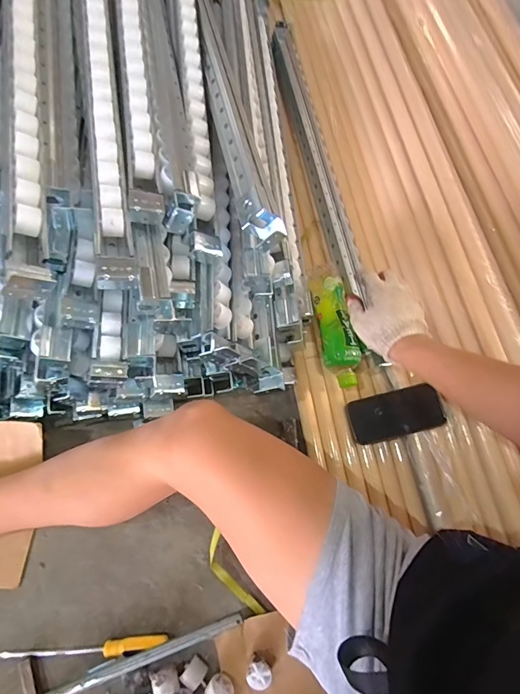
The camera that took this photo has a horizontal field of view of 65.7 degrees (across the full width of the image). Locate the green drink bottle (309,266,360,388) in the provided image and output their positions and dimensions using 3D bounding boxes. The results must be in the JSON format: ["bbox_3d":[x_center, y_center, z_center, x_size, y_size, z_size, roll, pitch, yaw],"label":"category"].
[{"bbox_3d":[0.127,-0.042,0.707,0.058,0.065,0.227,-5,69,-5],"label":"green drink bottle"}]

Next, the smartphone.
[{"bbox_3d":[0.223,0.110,0.667,0.146,0.014,0.071,-16,80,10],"label":"smartphone"}]

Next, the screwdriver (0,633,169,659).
[{"bbox_3d":[-0.243,0.419,0.557,0.221,0.022,0.016,-4,68,-5],"label":"screwdriver"}]

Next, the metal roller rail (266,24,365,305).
[{"bbox_3d":[0.107,-0.430,0.860,0.049,0.048,0.718,-9,69,-7],"label":"metal roller rail"}]

